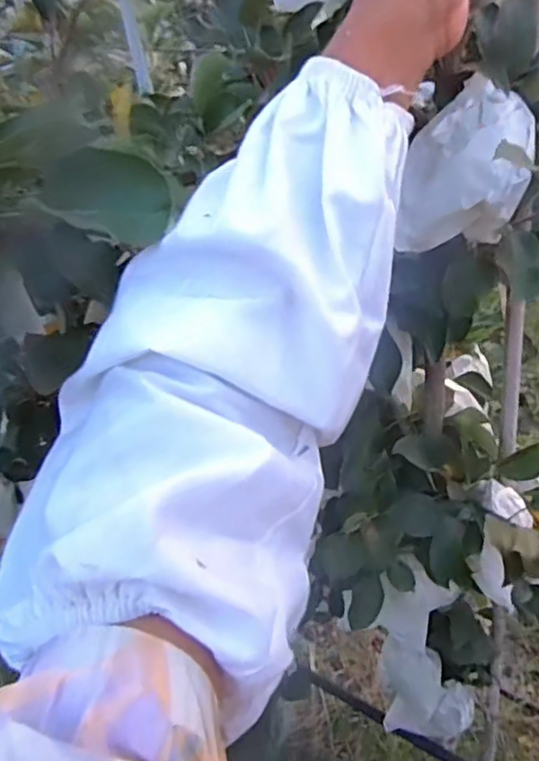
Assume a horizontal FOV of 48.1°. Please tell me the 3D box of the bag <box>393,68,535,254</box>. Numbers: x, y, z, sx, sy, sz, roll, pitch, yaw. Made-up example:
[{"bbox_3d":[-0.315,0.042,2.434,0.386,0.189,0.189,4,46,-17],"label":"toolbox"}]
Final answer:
[{"bbox_3d":[0.143,-0.153,0.446,0.088,0.107,0.074,13,42,22],"label":"bag"}]

